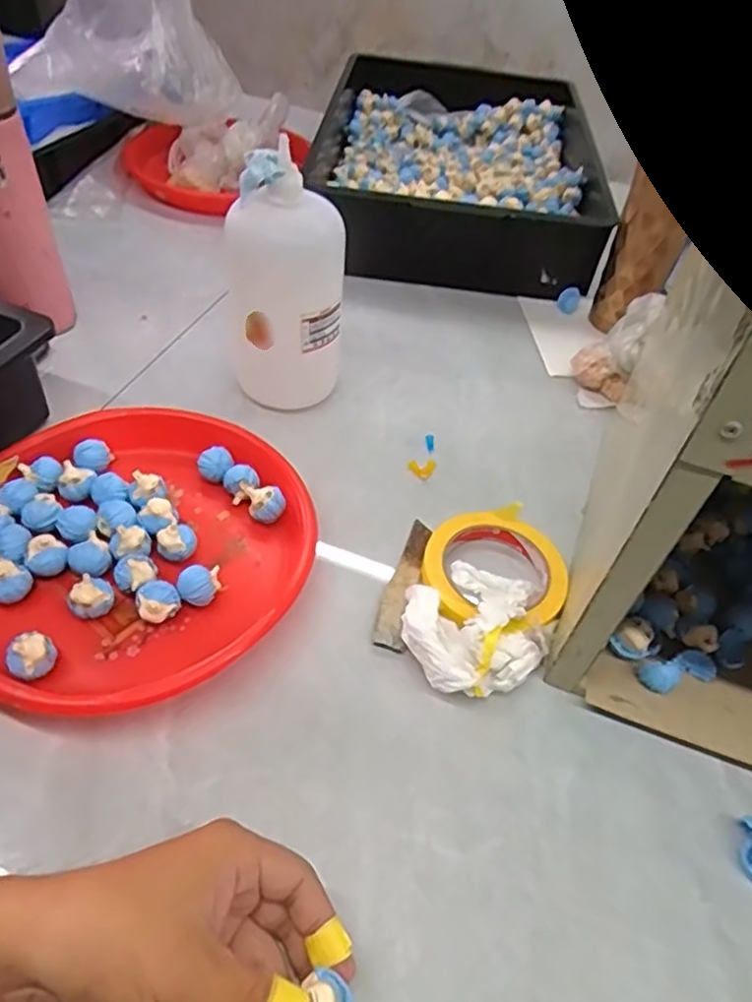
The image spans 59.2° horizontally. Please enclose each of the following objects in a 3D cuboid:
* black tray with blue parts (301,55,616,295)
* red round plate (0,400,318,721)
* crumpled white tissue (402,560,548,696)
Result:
[{"bbox_3d":[0.112,-0.463,0.889,0.359,0.096,0.495,8,48,1],"label":"black tray with blue parts"},{"bbox_3d":[-0.175,0.029,0.467,0.241,0.036,0.246,3,48,-3],"label":"red round plate"},{"bbox_3d":[0.067,0.084,0.445,0.094,0.038,0.086,-10,50,-14],"label":"crumpled white tissue"}]

